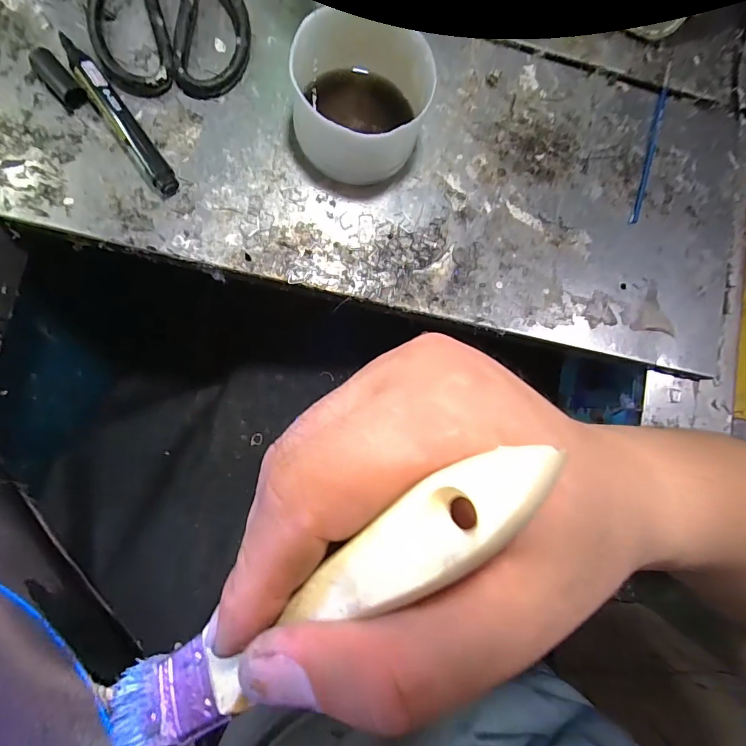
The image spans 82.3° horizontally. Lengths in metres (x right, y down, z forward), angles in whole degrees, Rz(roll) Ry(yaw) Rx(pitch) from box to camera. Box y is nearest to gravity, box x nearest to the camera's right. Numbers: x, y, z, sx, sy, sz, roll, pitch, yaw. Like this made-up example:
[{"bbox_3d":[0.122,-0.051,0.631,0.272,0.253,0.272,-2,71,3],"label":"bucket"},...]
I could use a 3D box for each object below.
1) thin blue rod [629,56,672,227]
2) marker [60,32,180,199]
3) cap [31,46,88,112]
[{"bbox_3d":[0.240,-0.200,0.365,0.011,0.004,0.157,18,82,-6],"label":"thin blue rod"},{"bbox_3d":[-0.176,-0.178,0.294,0.018,0.018,0.123,-35,90,-10],"label":"marker"},{"bbox_3d":[-0.214,-0.200,0.291,0.017,0.015,0.036,-43,91,-10],"label":"cap"}]

